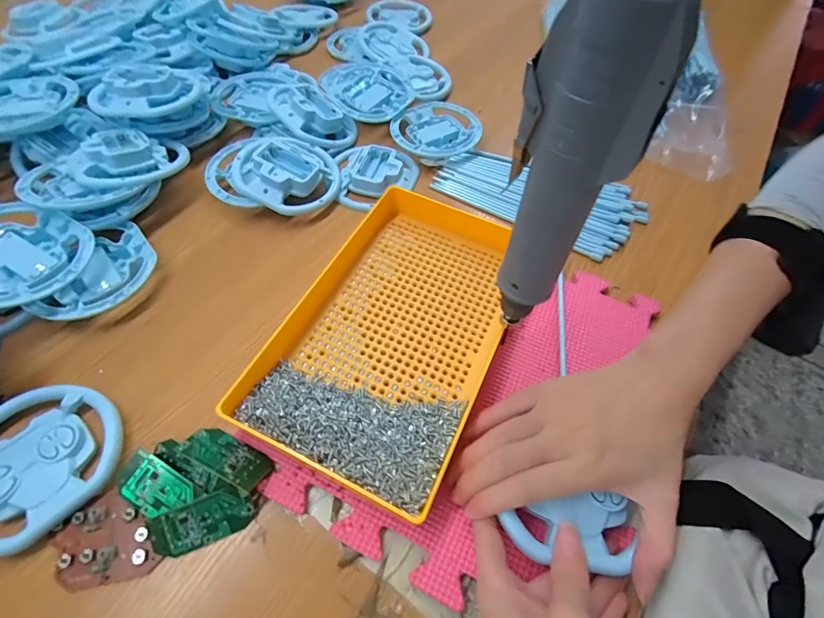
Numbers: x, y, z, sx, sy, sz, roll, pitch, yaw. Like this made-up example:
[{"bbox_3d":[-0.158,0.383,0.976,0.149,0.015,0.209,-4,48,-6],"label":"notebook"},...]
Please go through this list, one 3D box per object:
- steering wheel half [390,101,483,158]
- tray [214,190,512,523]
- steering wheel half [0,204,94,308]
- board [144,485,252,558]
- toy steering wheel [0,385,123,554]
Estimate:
[{"bbox_3d":[0.027,-0.209,0.473,0.101,0.018,0.095,2,58,-3],"label":"steering wheel half"},{"bbox_3d":[-0.013,0.010,0.316,0.157,0.033,0.239,24,59,11],"label":"tray"},{"bbox_3d":[-0.318,-0.040,0.323,0.101,0.031,0.096,2,58,-3],"label":"steering wheel half"},{"bbox_3d":[-0.132,0.134,0.253,0.057,0.004,0.029,-20,89,-15],"label":"board"},{"bbox_3d":[-0.251,0.101,0.268,0.096,0.016,0.101,2,58,-3],"label":"toy steering wheel"}]

